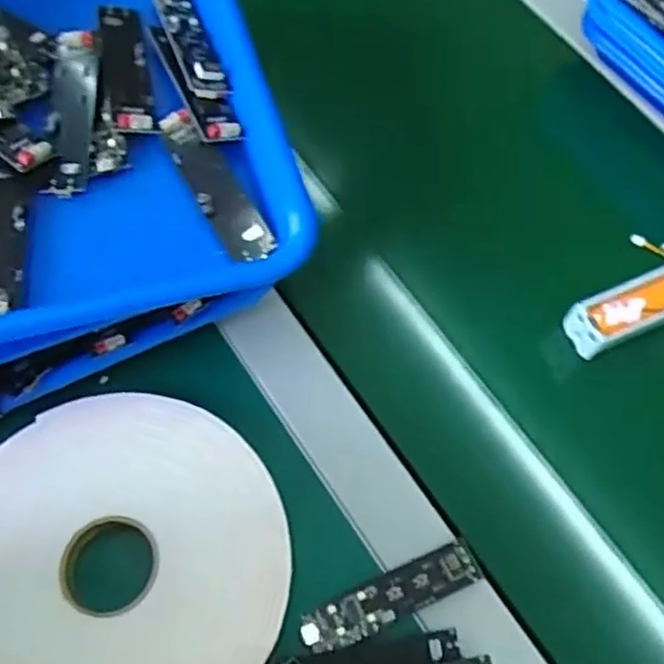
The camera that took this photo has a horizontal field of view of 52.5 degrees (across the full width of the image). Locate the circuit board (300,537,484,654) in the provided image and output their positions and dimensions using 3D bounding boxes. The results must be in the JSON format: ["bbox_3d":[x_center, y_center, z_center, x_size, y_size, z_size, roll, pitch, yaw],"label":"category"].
[{"bbox_3d":[0.030,0.132,0.337,0.093,0.013,0.022,-22,69,-12],"label":"circuit board"}]

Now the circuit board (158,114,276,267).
[{"bbox_3d":[-0.058,-0.074,0.338,0.023,0.013,0.091,-27,70,-14],"label":"circuit board"}]

